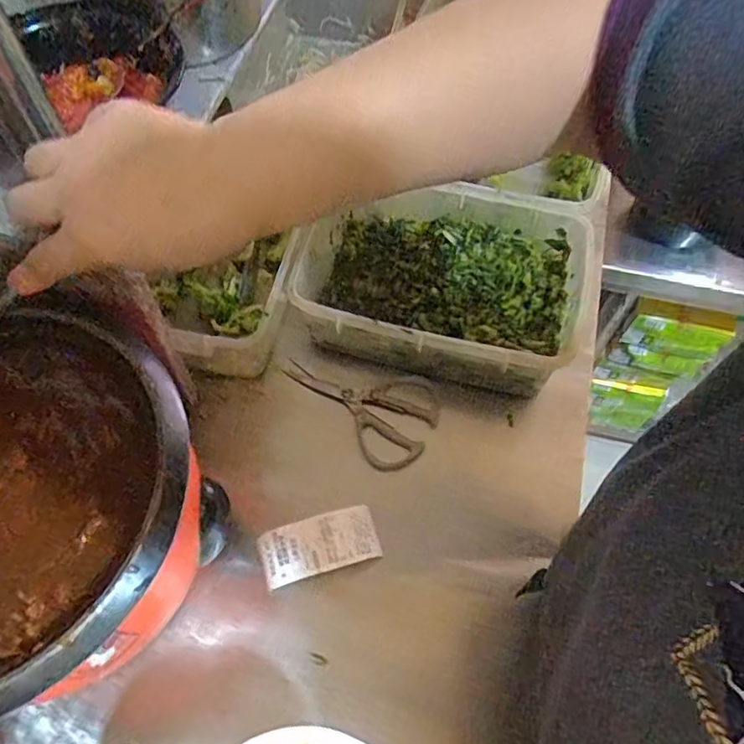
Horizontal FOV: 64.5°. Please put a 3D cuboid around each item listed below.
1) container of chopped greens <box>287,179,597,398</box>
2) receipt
[{"bbox_3d":[0.086,-0.100,0.726,0.326,0.118,0.232,13,62,5],"label":"container of chopped greens"},{"bbox_3d":[-0.053,0.177,0.603,0.118,0.015,0.055,-15,63,-10],"label":"receipt"}]

